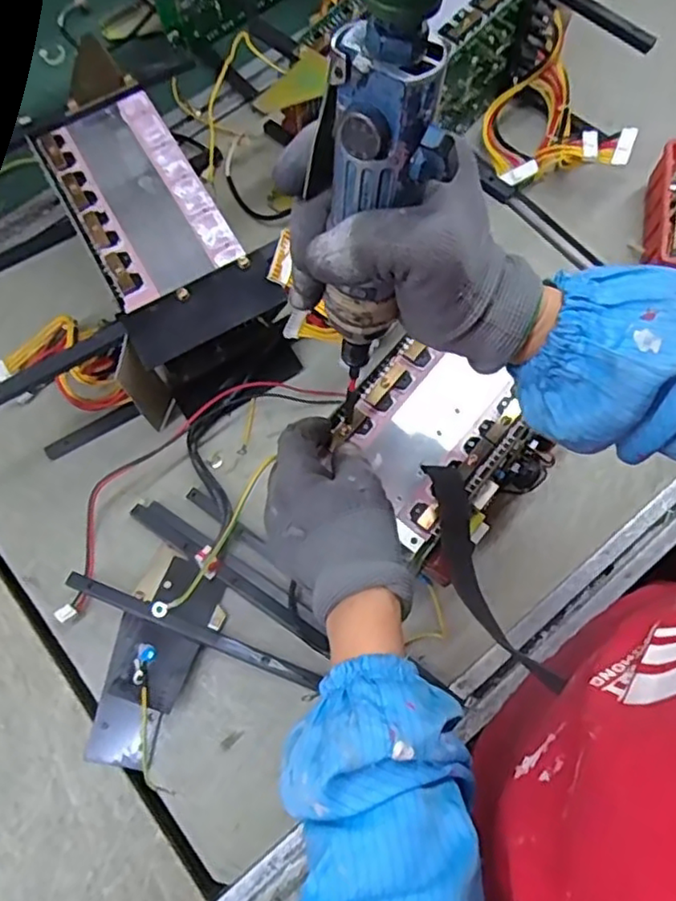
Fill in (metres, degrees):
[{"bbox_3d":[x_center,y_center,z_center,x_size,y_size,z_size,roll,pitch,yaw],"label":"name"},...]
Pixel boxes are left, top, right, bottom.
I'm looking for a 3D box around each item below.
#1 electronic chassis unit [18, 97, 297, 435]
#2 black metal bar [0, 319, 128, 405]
[{"bbox_3d":[-0.147,-0.165,0.570,0.139,0.134,0.287,-23,72,-6],"label":"electronic chassis unit"},{"bbox_3d":[-0.219,-0.064,0.479,0.124,0.011,0.015,-30,73,-8],"label":"black metal bar"}]

